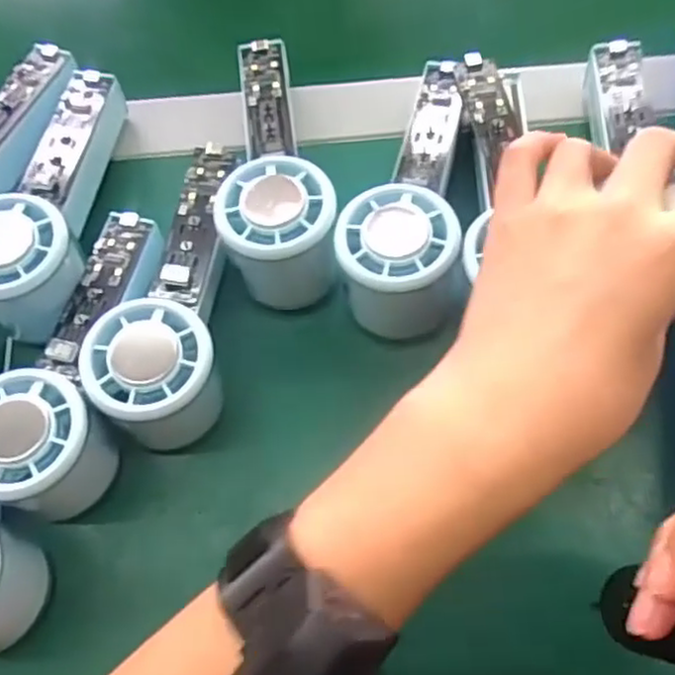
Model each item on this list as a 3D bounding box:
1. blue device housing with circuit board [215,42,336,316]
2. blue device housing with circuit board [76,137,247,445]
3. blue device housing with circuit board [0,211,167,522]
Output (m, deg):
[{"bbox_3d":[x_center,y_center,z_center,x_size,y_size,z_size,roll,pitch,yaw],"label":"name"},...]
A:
[{"bbox_3d":[-0.038,-0.095,0.377,0.055,0.057,0.157,-12,69,-2],"label":"blue device housing with circuit board"},{"bbox_3d":[-0.081,-0.023,0.355,0.058,0.062,0.164,1,69,3],"label":"blue device housing with circuit board"},{"bbox_3d":[-0.124,0.006,0.343,0.052,0.055,0.150,13,70,8],"label":"blue device housing with circuit board"}]

